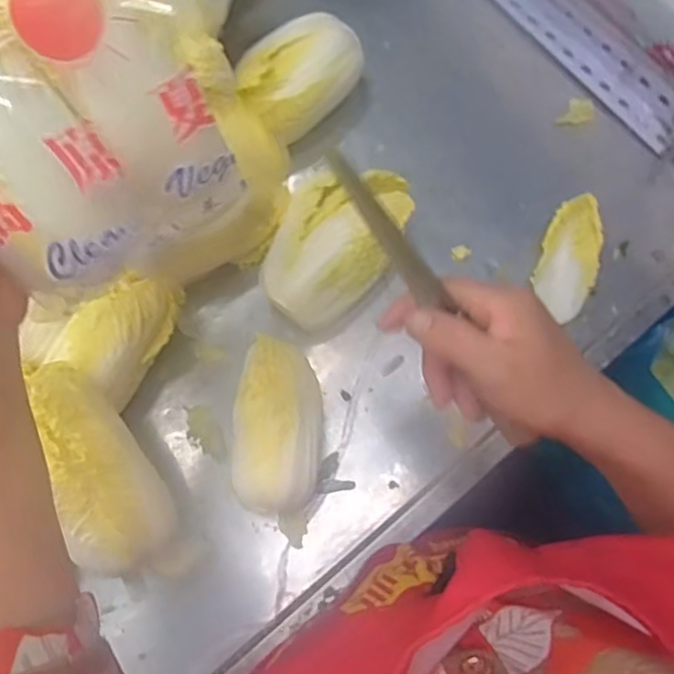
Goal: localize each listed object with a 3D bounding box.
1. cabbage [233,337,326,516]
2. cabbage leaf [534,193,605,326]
[{"bbox_3d":[-0.047,0.067,0.513,0.069,0.063,0.140,2,75,1],"label":"cabbage"},{"bbox_3d":[0.206,-0.071,0.565,0.050,0.023,0.108,19,76,6],"label":"cabbage leaf"}]

